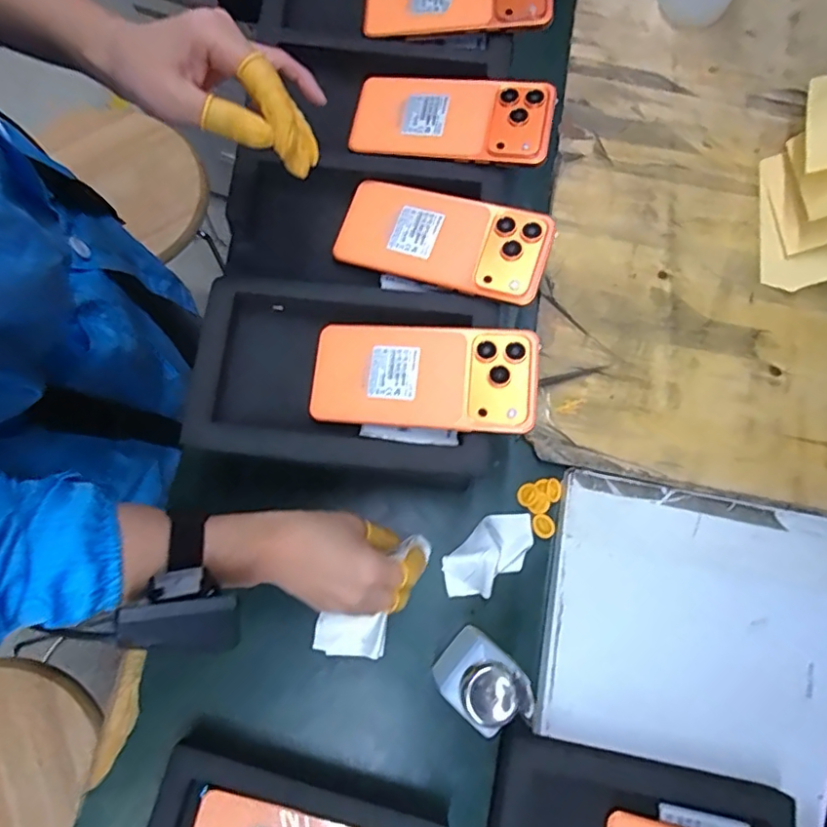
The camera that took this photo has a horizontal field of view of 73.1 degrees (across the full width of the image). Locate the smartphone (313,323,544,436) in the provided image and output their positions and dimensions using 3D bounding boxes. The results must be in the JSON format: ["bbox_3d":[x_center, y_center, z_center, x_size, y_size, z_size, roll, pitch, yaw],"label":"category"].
[{"bbox_3d":[0.006,-0.026,0.408,0.164,0.008,0.073,4,81,12],"label":"smartphone"}]

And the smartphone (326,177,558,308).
[{"bbox_3d":[0.021,-0.135,0.434,0.163,0.007,0.074,17,80,14],"label":"smartphone"}]

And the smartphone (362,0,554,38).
[{"bbox_3d":[0.039,-0.379,0.508,0.168,0.010,0.077,0,78,9],"label":"smartphone"}]

